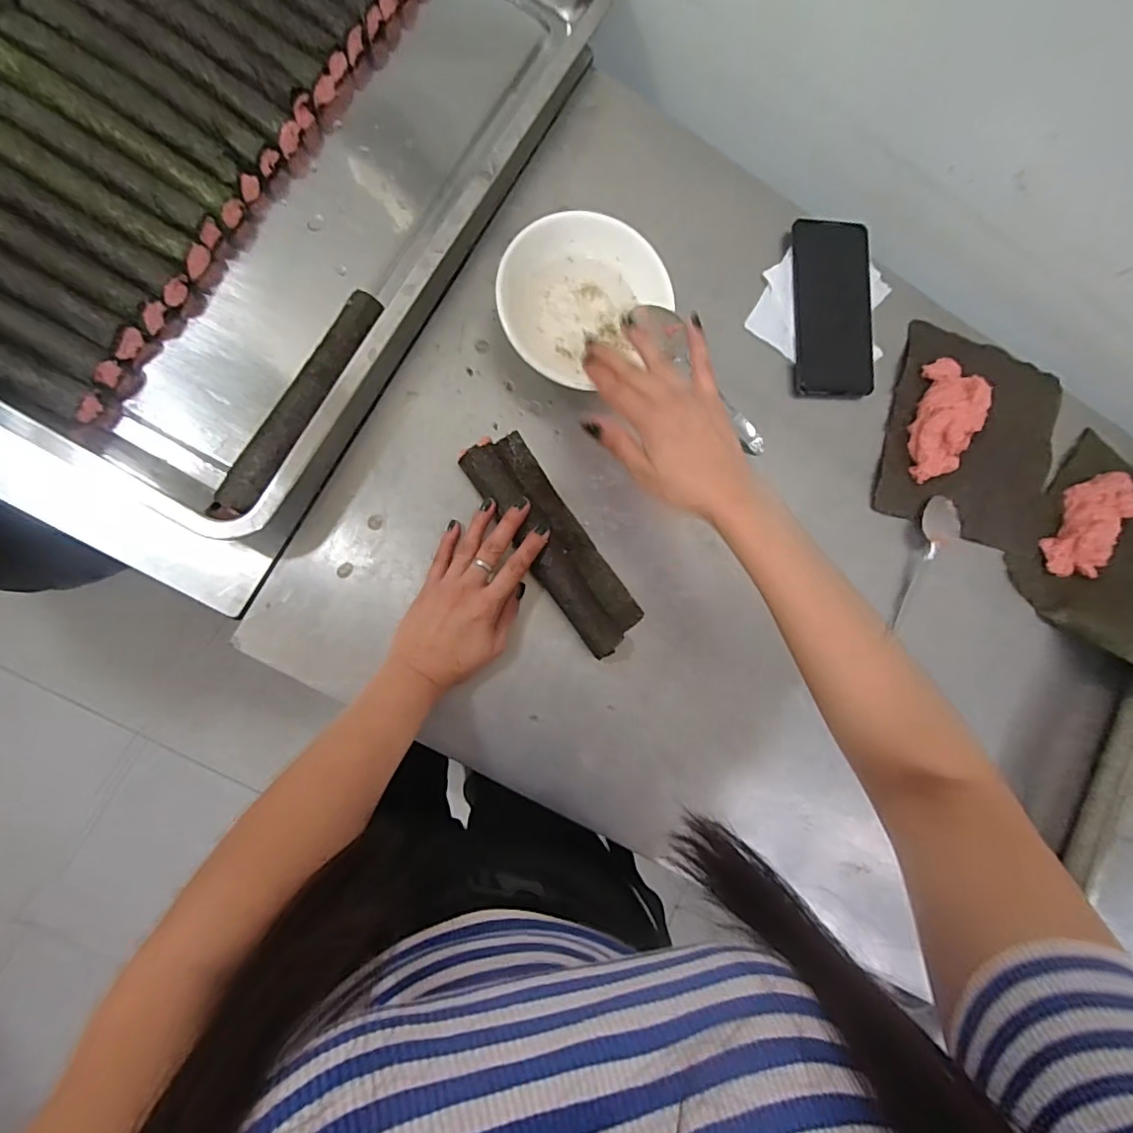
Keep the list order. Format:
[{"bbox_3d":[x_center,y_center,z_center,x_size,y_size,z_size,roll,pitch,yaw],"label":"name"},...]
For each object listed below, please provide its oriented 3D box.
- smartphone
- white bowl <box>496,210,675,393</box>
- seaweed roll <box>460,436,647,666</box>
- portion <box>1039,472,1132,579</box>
[{"bbox_3d":[0.254,-0.245,0.527,0.079,0.011,0.160,1,88,-9],"label":"smartphone"},{"bbox_3d":[0.008,-0.225,0.468,0.139,0.040,0.123,-39,94,-8],"label":"white bowl"},{"bbox_3d":[-0.009,-0.021,0.470,0.060,0.031,0.198,-34,92,-8],"label":"seaweed roll"},{"bbox_3d":[0.517,-0.043,0.546,0.055,0.029,0.116,26,84,-7],"label":"portion"}]

